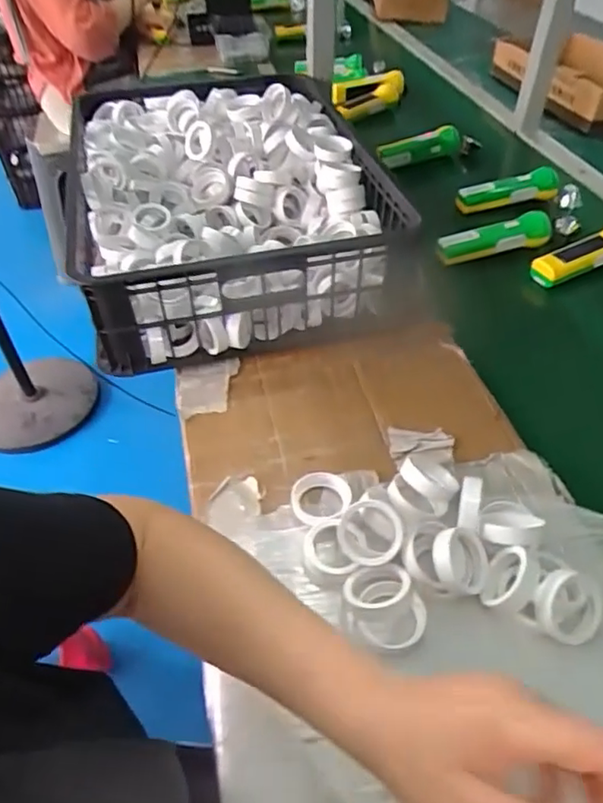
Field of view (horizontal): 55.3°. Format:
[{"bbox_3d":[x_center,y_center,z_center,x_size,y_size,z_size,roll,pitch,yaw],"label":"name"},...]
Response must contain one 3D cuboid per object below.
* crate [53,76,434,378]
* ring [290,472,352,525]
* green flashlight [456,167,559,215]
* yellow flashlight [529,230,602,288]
[{"bbox_3d":[-0.110,-0.287,0.820,0.385,0.147,0.557,-12,46,-11],"label":"crate"},{"bbox_3d":[0.018,0.089,0.534,0.054,0.016,0.057,0,45,0],"label":"ring"},{"bbox_3d":[0.341,-0.346,0.953,0.180,0.053,0.037,-10,46,-9],"label":"green flashlight"},{"bbox_3d":[0.402,-0.207,0.808,0.168,0.048,0.043,-18,48,-16],"label":"yellow flashlight"}]

